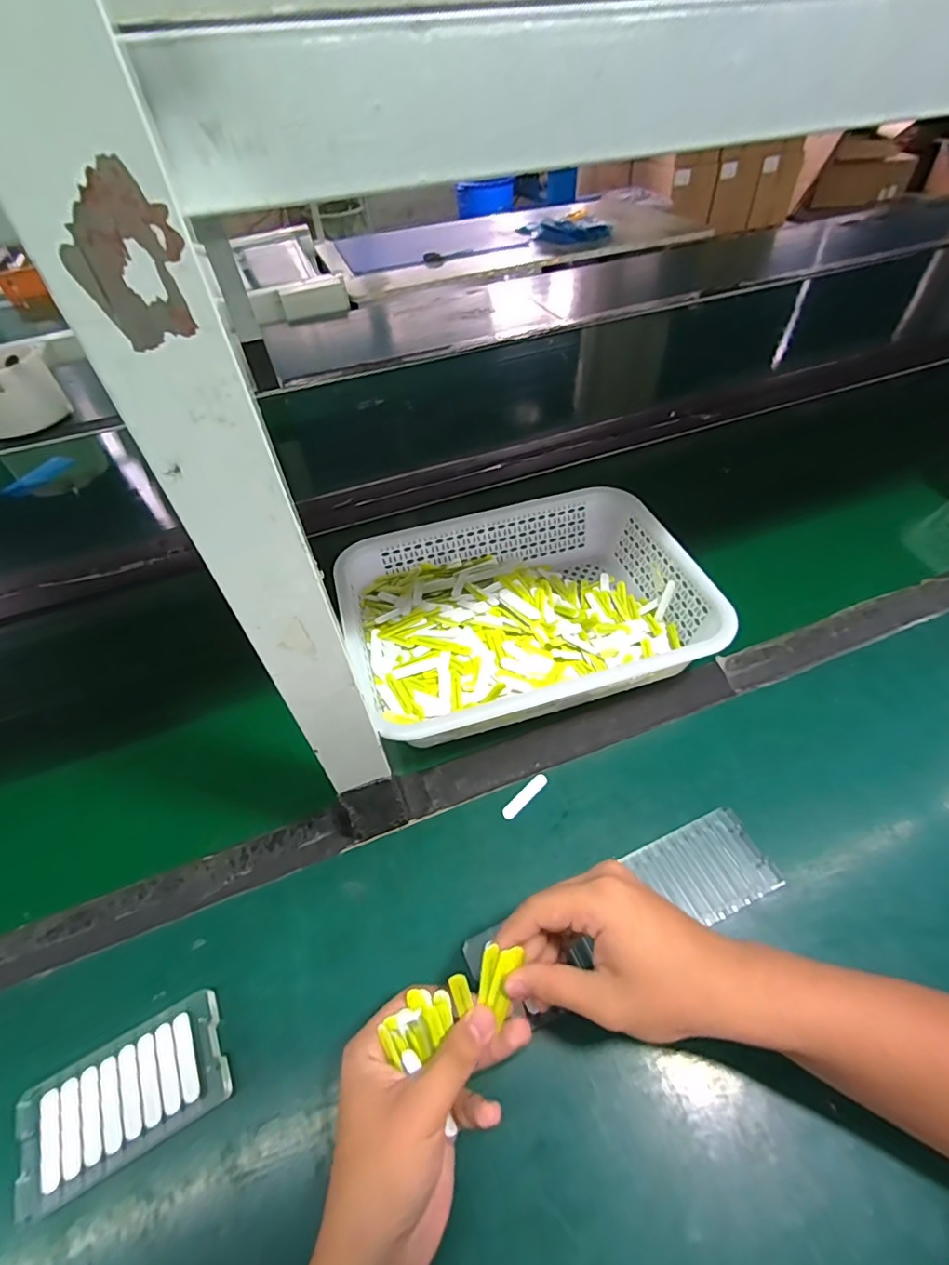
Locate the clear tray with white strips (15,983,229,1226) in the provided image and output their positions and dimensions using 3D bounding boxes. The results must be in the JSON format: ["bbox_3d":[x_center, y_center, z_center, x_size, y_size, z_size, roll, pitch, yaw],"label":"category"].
[{"bbox_3d":[-0.230,0.305,0.344,0.122,0.012,0.070,-25,52,-17],"label":"clear tray with white strips"}]

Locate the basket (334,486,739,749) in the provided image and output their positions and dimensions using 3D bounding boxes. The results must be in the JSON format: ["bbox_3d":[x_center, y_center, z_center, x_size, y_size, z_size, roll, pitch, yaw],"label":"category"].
[{"bbox_3d":[0.047,-0.025,0.560,0.346,0.080,0.250,-15,50,-9],"label":"basket"}]

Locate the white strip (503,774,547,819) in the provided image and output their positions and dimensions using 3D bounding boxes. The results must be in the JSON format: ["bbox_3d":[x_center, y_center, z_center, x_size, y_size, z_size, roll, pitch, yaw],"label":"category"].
[{"bbox_3d":[0.045,0.145,0.464,0.051,0.004,0.013,-37,57,-25],"label":"white strip"}]

